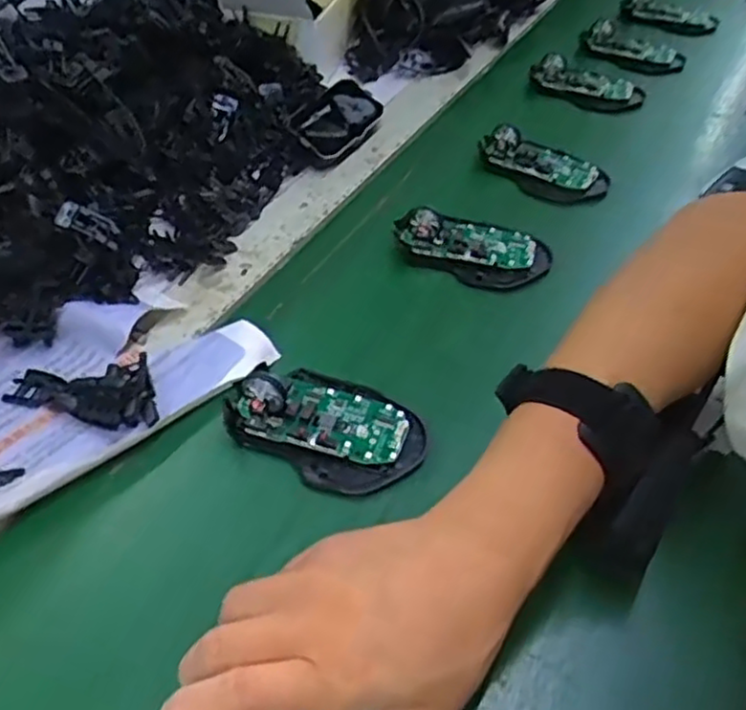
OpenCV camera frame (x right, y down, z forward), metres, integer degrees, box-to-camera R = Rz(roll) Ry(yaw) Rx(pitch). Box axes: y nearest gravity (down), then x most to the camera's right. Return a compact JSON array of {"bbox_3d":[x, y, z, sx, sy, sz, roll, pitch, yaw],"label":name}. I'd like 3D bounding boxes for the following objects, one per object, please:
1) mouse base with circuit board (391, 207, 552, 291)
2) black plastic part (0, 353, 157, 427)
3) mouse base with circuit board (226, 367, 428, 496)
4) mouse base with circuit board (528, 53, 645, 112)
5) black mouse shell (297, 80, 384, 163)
[{"bbox_3d":[0.076,-0.089,0.538,0.111,0.029,0.068,22,50,21],"label":"mouse base with circuit board"},{"bbox_3d":[-0.169,0.019,0.414,0.089,0.016,0.046,-1,46,1],"label":"black plastic part"},{"bbox_3d":[-0.028,0.036,0.410,0.112,0.027,0.072,17,49,17],"label":"mouse base with circuit board"},{"bbox_3d":[0.235,-0.293,0.779,0.125,0.027,0.057,15,47,-3],"label":"mouse base with circuit board"},{"bbox_3d":[-0.033,-0.206,0.642,0.056,0.036,0.109,22,50,21],"label":"black mouse shell"}]

